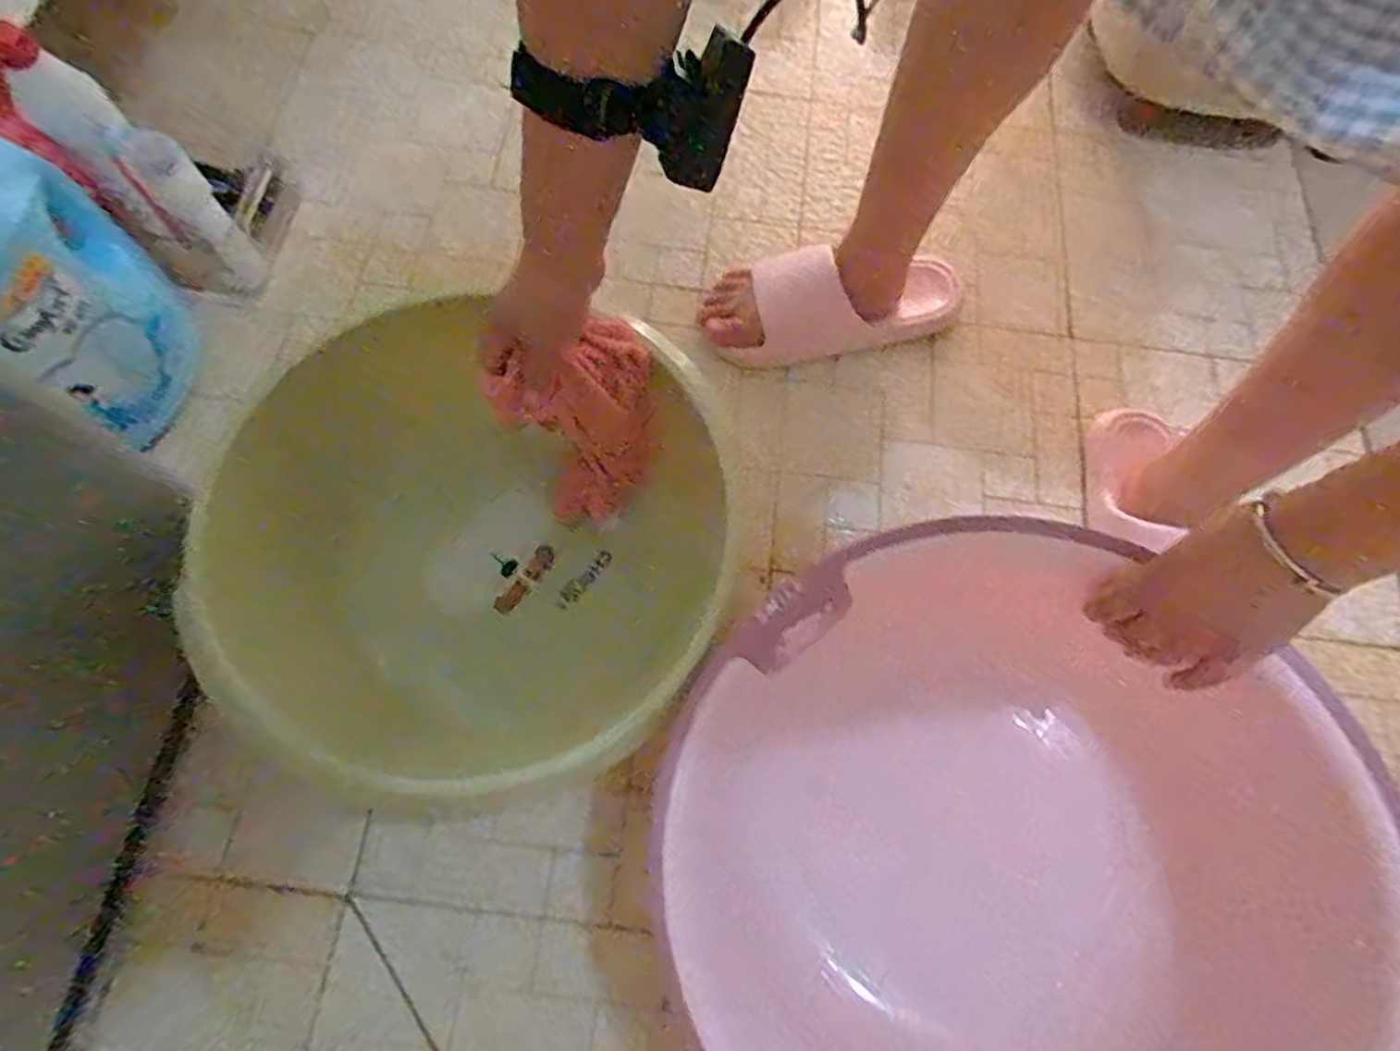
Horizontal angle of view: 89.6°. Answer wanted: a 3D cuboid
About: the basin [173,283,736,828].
[{"bbox_3d":[-0.164,0.013,0.577,0.364,0.185,0.395,1,69,-2],"label":"basin"}]

